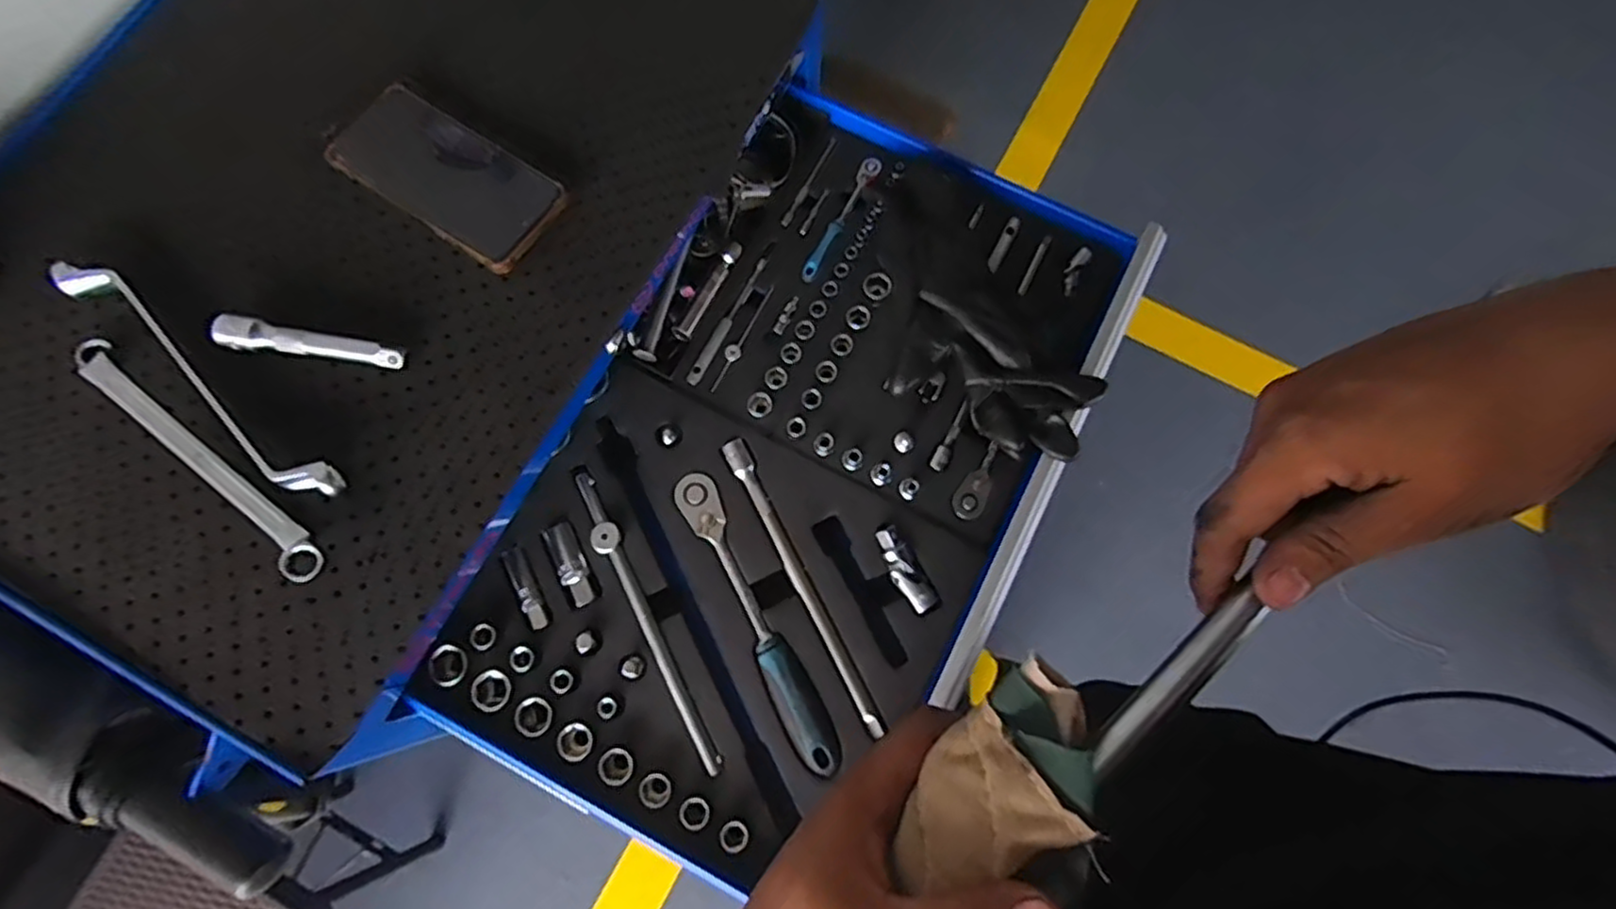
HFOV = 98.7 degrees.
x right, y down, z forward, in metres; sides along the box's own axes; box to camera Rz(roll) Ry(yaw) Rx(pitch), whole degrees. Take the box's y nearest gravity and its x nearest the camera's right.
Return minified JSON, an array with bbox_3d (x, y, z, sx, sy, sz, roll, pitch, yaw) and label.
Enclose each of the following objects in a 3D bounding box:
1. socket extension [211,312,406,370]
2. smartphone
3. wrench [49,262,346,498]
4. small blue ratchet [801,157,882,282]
[{"bbox_3d":[-0.337,-0.076,0.471,0.120,0.020,0.022,6,76,0],"label":"socket extension"},{"bbox_3d":[-0.263,-0.204,0.510,0.167,0.015,0.080,34,78,7],"label":"smartphone"},{"bbox_3d":[-0.406,-0.051,0.462,0.256,0.019,0.030,38,79,8],"label":"wrench"},{"bbox_3d":[0.030,-0.204,0.598,0.018,0.012,0.132,26,77,5],"label":"small blue ratchet"}]

